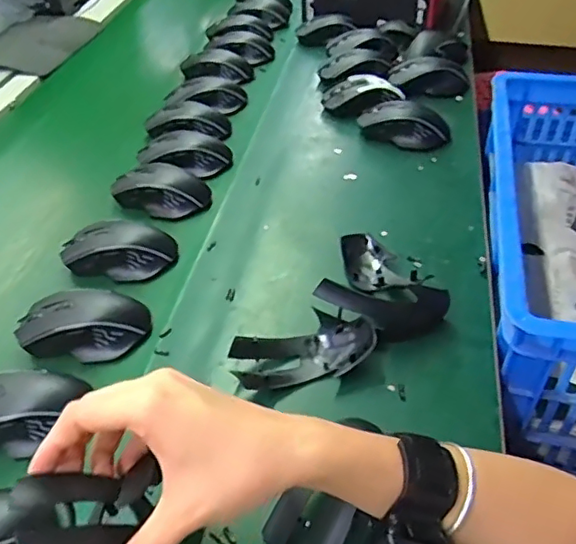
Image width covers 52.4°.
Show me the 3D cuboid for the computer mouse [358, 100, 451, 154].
[{"bbox_3d":[0.154,-0.192,0.774,0.121,0.043,0.063,15,46,18],"label":"computer mouse"}]

